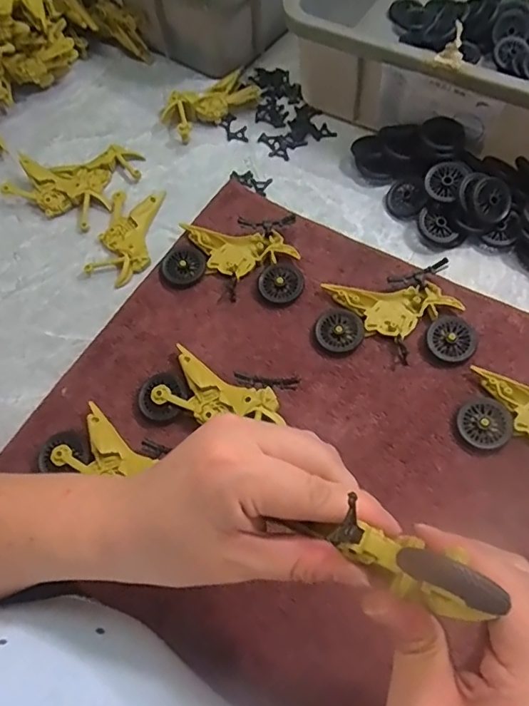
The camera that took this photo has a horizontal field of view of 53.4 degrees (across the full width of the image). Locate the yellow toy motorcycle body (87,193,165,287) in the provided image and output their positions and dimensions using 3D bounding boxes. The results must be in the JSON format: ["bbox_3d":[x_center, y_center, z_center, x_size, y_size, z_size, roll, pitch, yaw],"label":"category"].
[{"bbox_3d":[-0.123,-0.109,0.472,0.052,0.015,0.106,8,64,7],"label":"yellow toy motorcycle body"}]

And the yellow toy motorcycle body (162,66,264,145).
[{"bbox_3d":[-0.048,-0.256,0.532,0.109,0.022,0.045,-35,67,-13],"label":"yellow toy motorcycle body"}]

